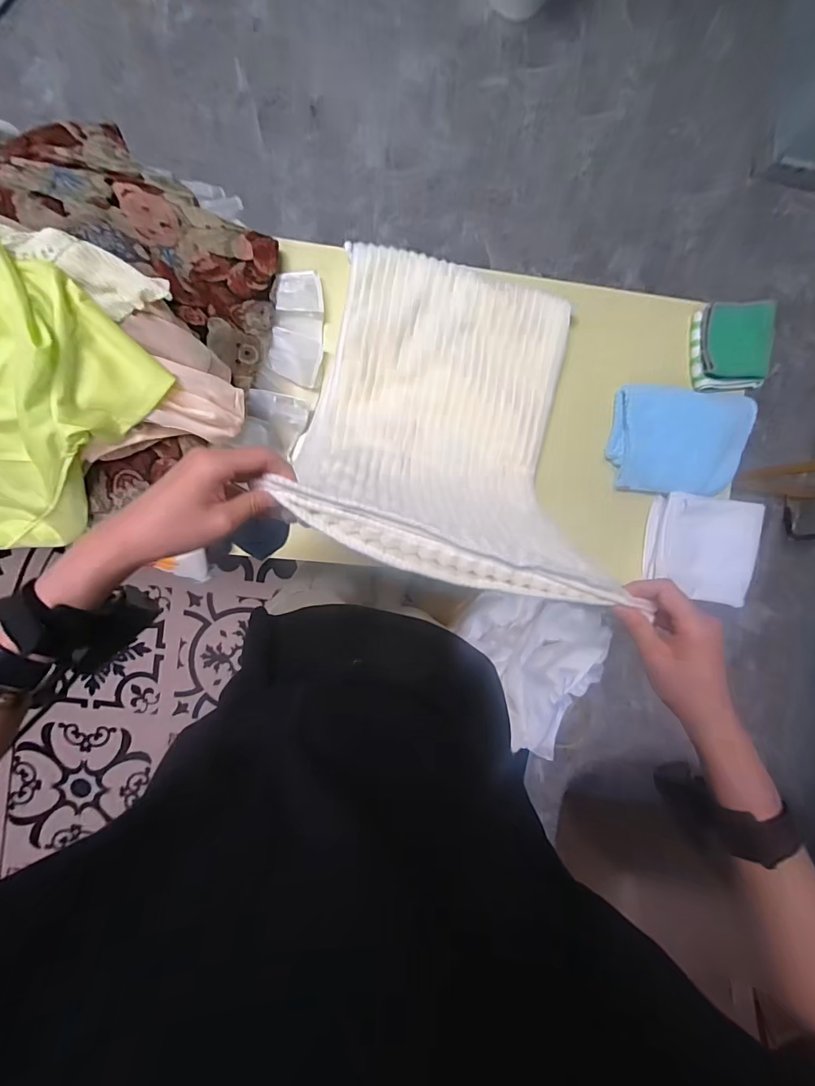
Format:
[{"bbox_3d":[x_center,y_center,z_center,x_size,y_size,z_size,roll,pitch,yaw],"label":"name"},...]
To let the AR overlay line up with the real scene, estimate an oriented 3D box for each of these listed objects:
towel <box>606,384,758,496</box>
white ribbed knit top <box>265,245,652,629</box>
[{"bbox_3d":[0.462,-0.172,0.748,0.230,0.047,0.172,2,92,-5],"label":"towel"},{"bbox_3d":[0.069,-0.193,0.537,0.346,0.344,0.444,10,92,-7],"label":"white ribbed knit top"}]

